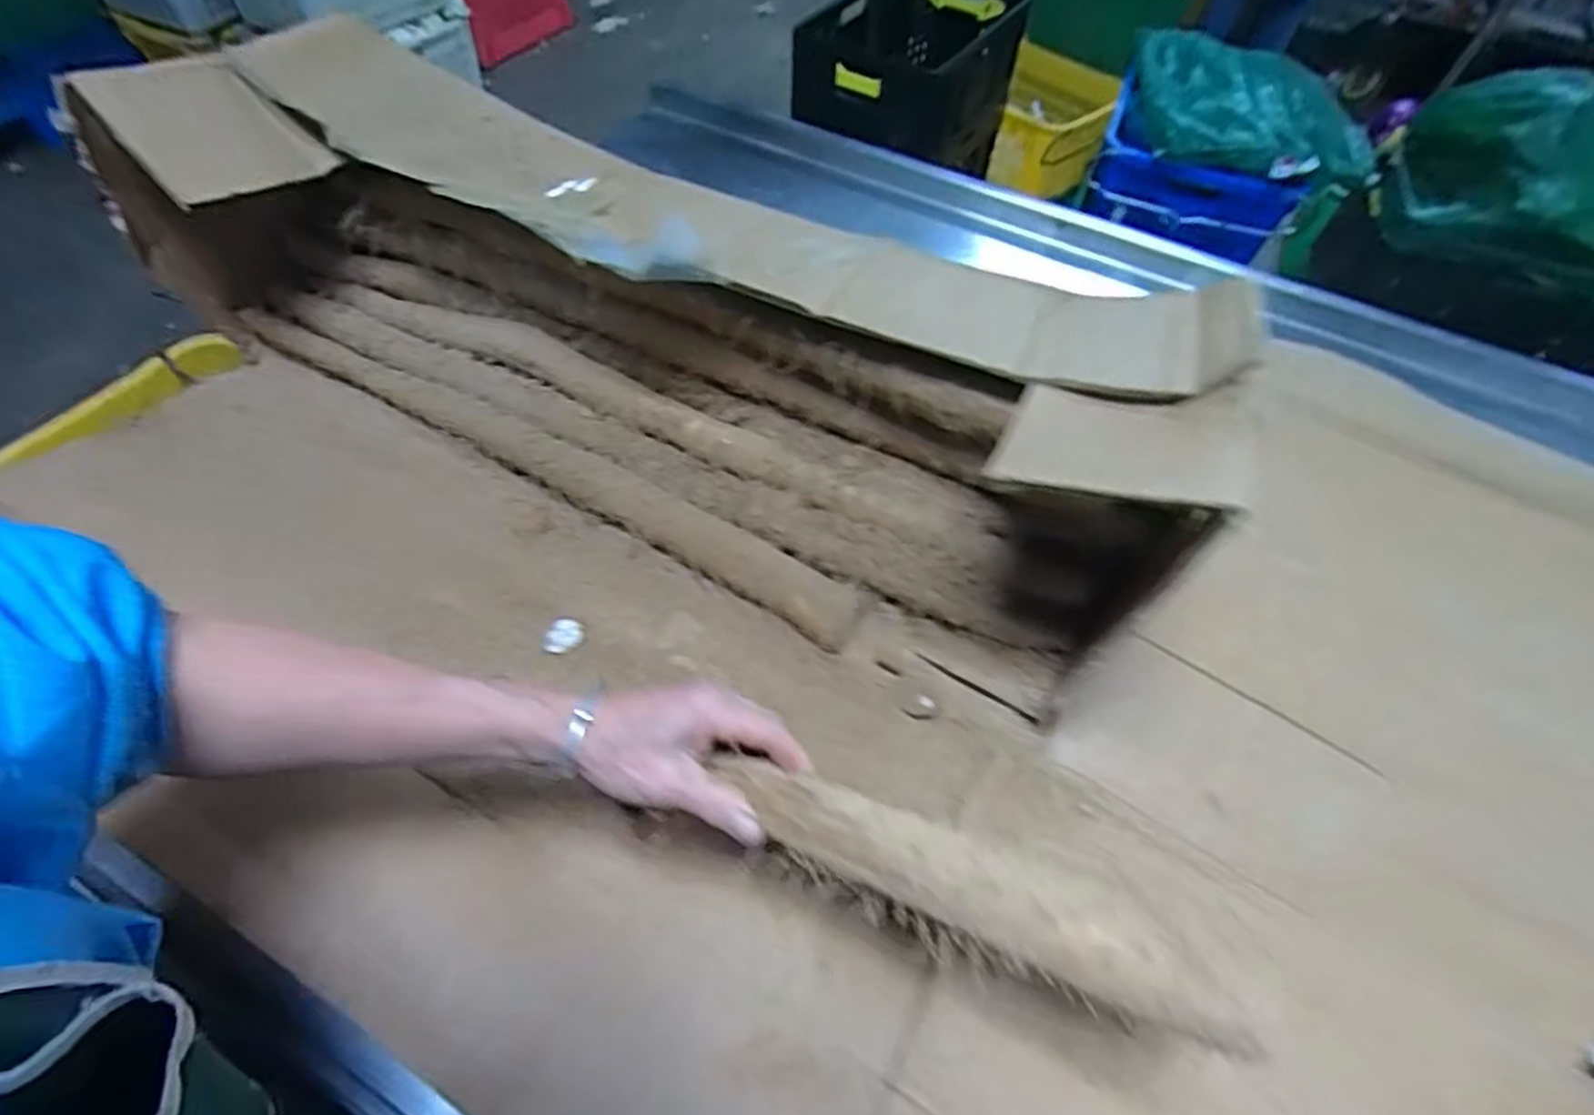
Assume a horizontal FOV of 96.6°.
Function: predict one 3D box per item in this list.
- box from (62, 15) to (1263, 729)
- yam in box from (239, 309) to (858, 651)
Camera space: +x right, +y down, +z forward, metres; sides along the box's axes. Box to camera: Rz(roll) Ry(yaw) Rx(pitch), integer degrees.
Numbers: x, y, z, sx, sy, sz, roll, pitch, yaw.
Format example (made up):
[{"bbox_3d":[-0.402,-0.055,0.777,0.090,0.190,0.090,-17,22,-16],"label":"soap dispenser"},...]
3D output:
[{"bbox_3d":[-0.134,-0.186,0.608,0.884,0.247,0.268,23,59,12],"label":"box"},{"bbox_3d":[-0.241,-0.095,0.658,0.667,0.041,0.060,27,60,14],"label":"yam in box"}]

